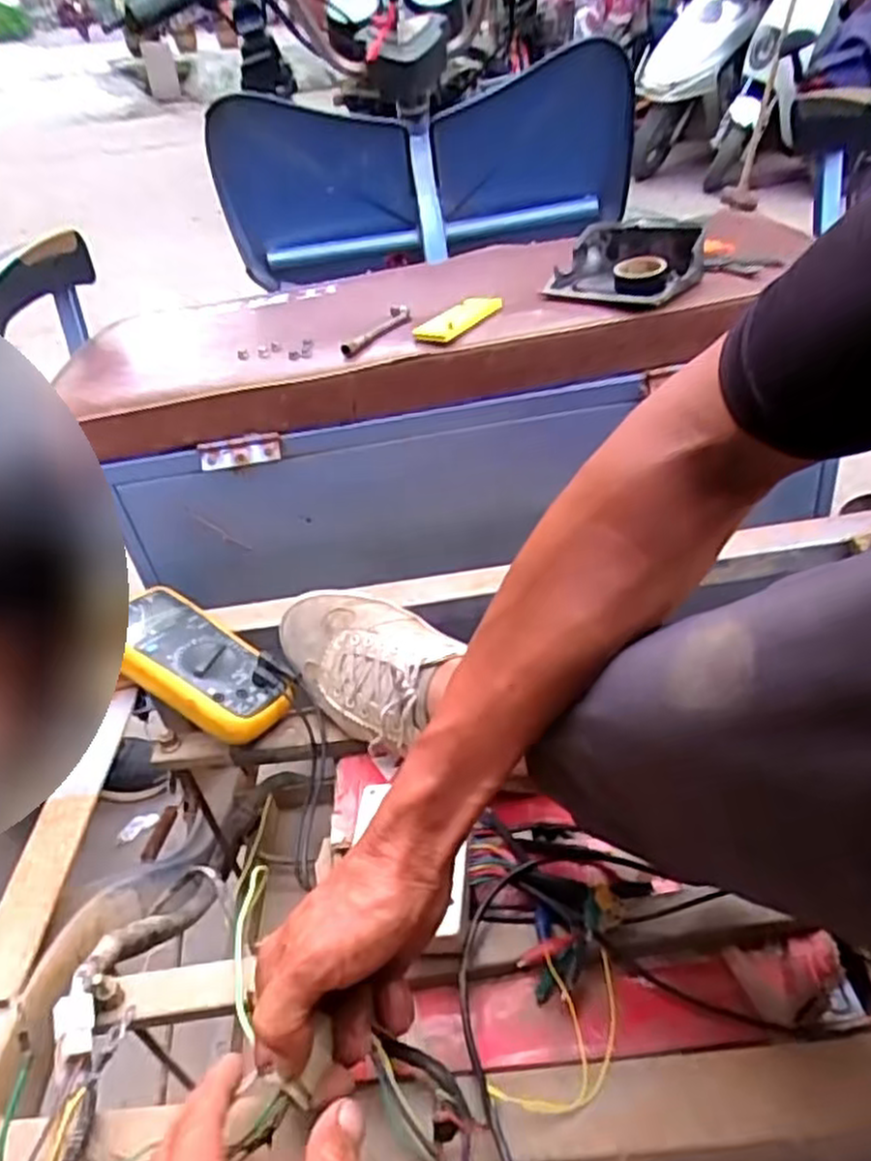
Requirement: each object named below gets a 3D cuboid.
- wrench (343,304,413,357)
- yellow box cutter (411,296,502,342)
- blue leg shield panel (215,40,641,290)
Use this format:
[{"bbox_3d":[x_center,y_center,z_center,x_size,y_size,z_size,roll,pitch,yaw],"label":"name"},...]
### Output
[{"bbox_3d":[-0.053,-0.229,0.686,0.021,0.013,0.098,15,41,23],"label":"wrench"},{"bbox_3d":[0.021,-0.233,0.666,0.033,0.016,0.086,27,47,35],"label":"yellow box cutter"},{"bbox_3d":[-0.016,-0.616,1.169,0.624,0.268,0.163,-3,37,2],"label":"blue leg shield panel"}]

